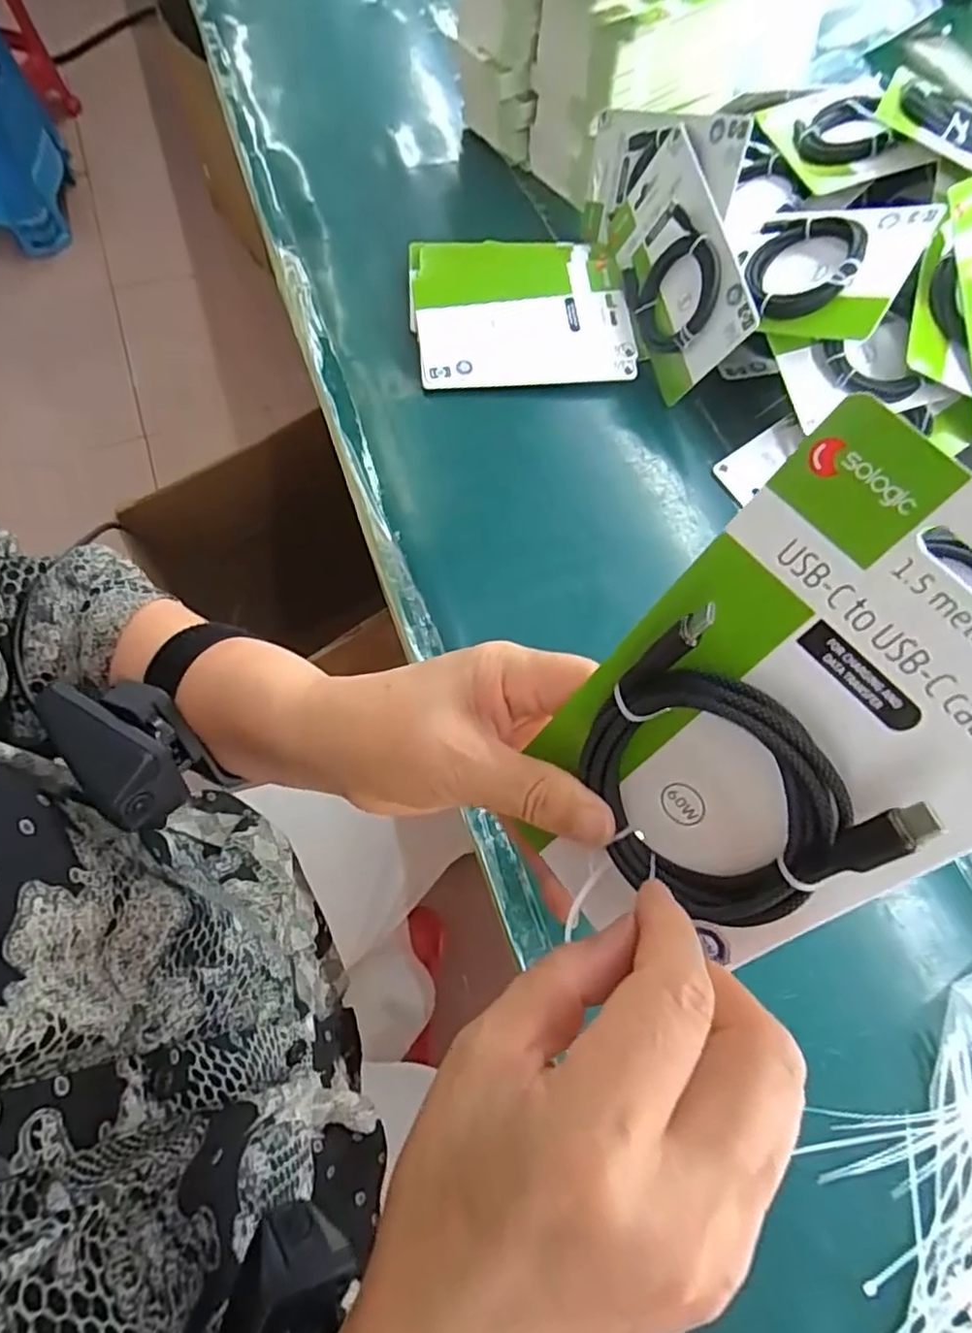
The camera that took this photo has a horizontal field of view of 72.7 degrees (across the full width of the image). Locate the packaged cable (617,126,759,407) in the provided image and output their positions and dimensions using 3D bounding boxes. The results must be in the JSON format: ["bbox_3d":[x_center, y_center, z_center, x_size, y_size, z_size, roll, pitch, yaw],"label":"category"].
[{"bbox_3d":[0.152,-0.316,0.532,0.017,0.104,0.173,-13,78,-29],"label":"packaged cable"}]

